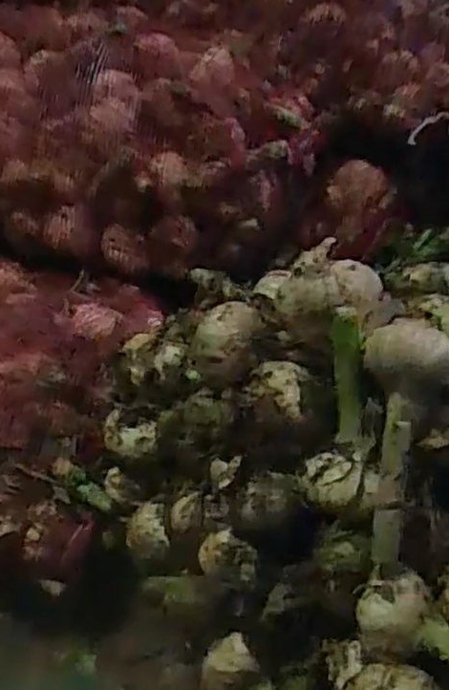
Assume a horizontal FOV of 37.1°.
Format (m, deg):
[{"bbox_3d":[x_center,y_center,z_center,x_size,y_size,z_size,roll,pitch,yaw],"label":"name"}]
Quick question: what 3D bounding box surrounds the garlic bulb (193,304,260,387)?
[{"bbox_3d":[0.002,-0.002,0.416,0.039,0.032,0.038,-3,39,4],"label":"garlic bulb"}]

